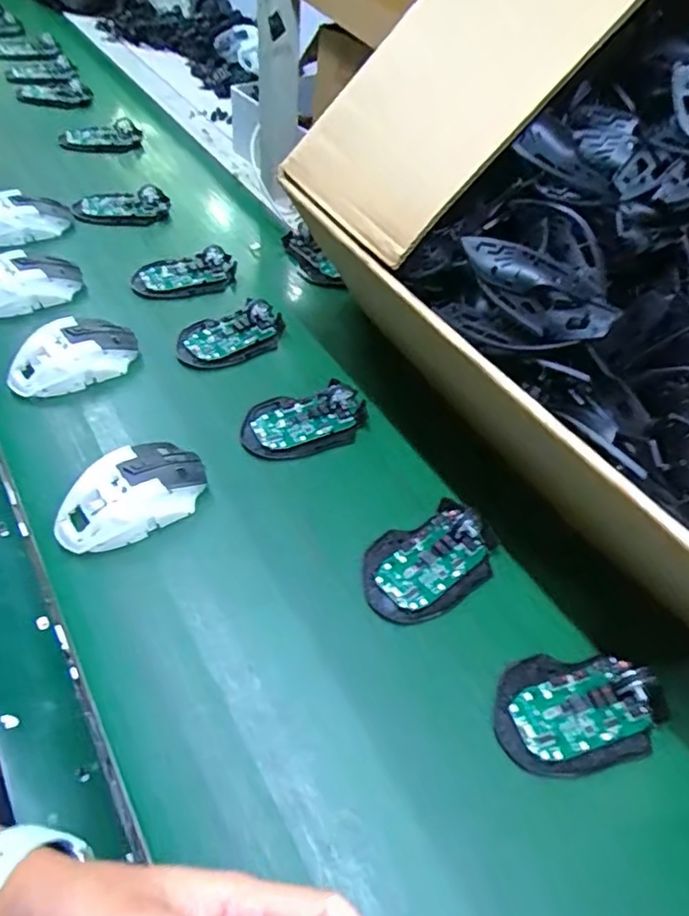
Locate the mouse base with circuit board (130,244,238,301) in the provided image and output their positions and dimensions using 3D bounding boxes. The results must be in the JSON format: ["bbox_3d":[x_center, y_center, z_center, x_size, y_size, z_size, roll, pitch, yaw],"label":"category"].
[{"bbox_3d":[-0.181,-0.208,0.677,0.116,0.027,0.050,-14,54,-16],"label":"mouse base with circuit board"}]

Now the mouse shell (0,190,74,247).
[{"bbox_3d":[-0.389,-0.284,0.708,0.116,0.042,0.061,-12,53,-14],"label":"mouse shell"}]

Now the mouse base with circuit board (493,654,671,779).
[{"bbox_3d":[0.154,0.161,0.388,0.111,0.016,0.073,-13,54,-9],"label":"mouse base with circuit board"}]

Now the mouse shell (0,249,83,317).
[{"bbox_3d":[-0.340,-0.184,0.631,0.119,0.043,0.062,-26,57,-24],"label":"mouse shell"}]

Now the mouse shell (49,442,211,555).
[{"bbox_3d":[-0.163,0.031,0.460,0.118,0.044,0.064,-34,61,-28],"label":"mouse shell"}]

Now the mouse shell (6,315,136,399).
[{"bbox_3d":[-0.254,-0.096,0.560,0.115,0.044,0.072,-15,54,-17],"label":"mouse shell"}]

